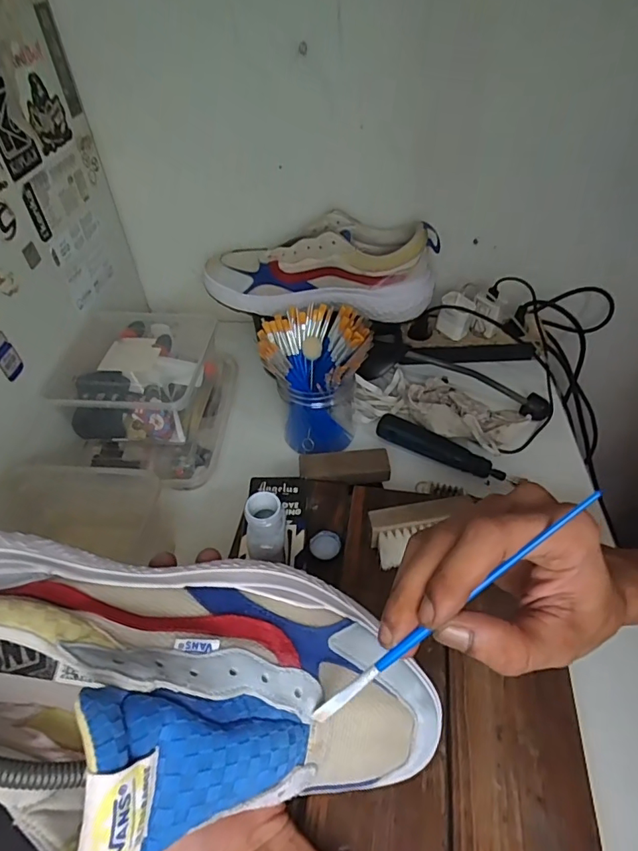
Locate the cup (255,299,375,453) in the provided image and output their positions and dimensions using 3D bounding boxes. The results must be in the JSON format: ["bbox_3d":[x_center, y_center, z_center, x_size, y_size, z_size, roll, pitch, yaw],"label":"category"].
[{"bbox_3d":[-0.003,-0.051,0.547,0.110,0.140,0.102,-2,45,2],"label":"cup"}]

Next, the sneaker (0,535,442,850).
[{"bbox_3d":[-0.069,0.124,0.229,0.281,0.106,0.134,13,44,-12],"label":"sneaker"}]

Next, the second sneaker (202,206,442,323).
[{"bbox_3d":[0.002,-0.206,0.624,0.291,0.094,0.088,1,45,4],"label":"second sneaker"}]

